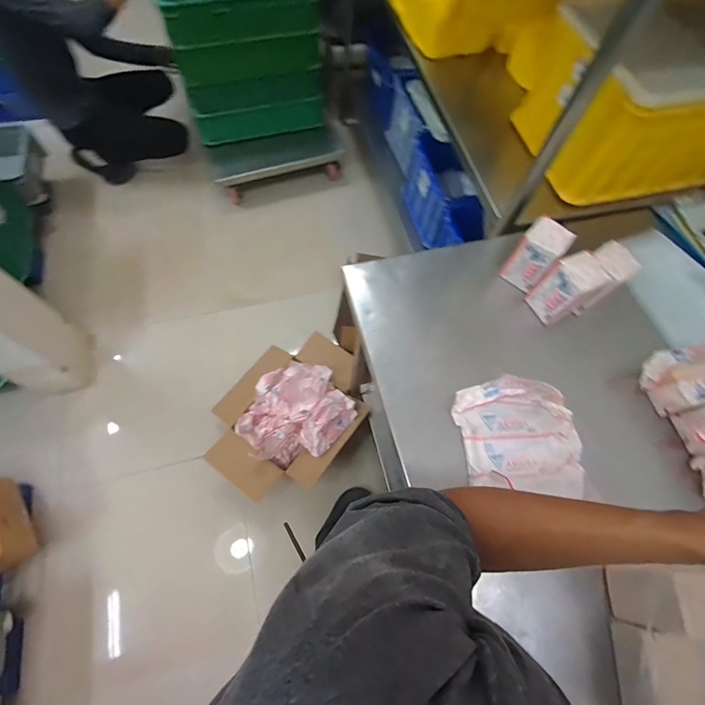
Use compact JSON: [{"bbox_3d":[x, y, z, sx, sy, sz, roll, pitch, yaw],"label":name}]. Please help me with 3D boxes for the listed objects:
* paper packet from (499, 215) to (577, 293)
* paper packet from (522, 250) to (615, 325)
[{"bbox_3d":[0.336,-0.178,0.694,0.068,0.116,0.055,39,69,13],"label":"paper packet"},{"bbox_3d":[0.382,-0.115,0.677,0.064,0.117,0.072,-24,69,-13],"label":"paper packet"}]

